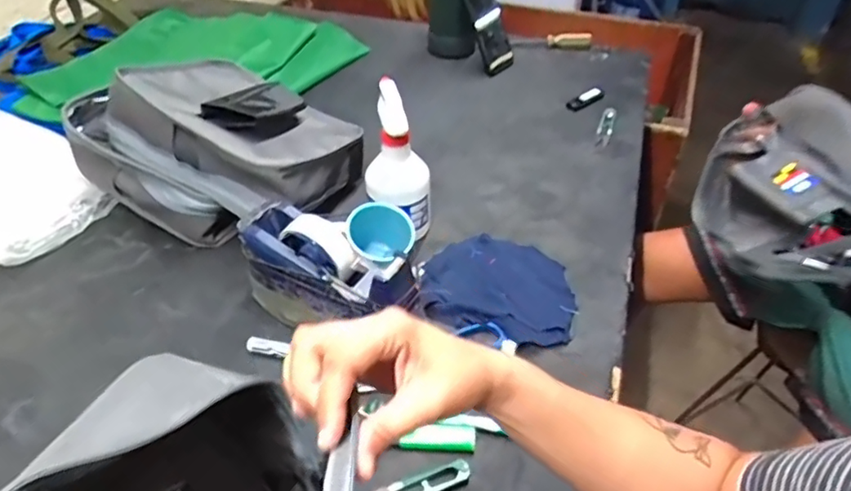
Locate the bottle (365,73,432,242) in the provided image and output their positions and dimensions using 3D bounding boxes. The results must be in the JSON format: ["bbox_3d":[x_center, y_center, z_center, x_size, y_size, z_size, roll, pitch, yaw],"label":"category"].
[{"bbox_3d":[-0.033,-0.102,0.676,0.077,0.179,0.080,-1,43,-1],"label":"bottle"}]

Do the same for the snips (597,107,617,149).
[{"bbox_3d":[0.295,-0.195,0.925,0.023,0.013,0.103,16,45,16],"label":"snips"}]

